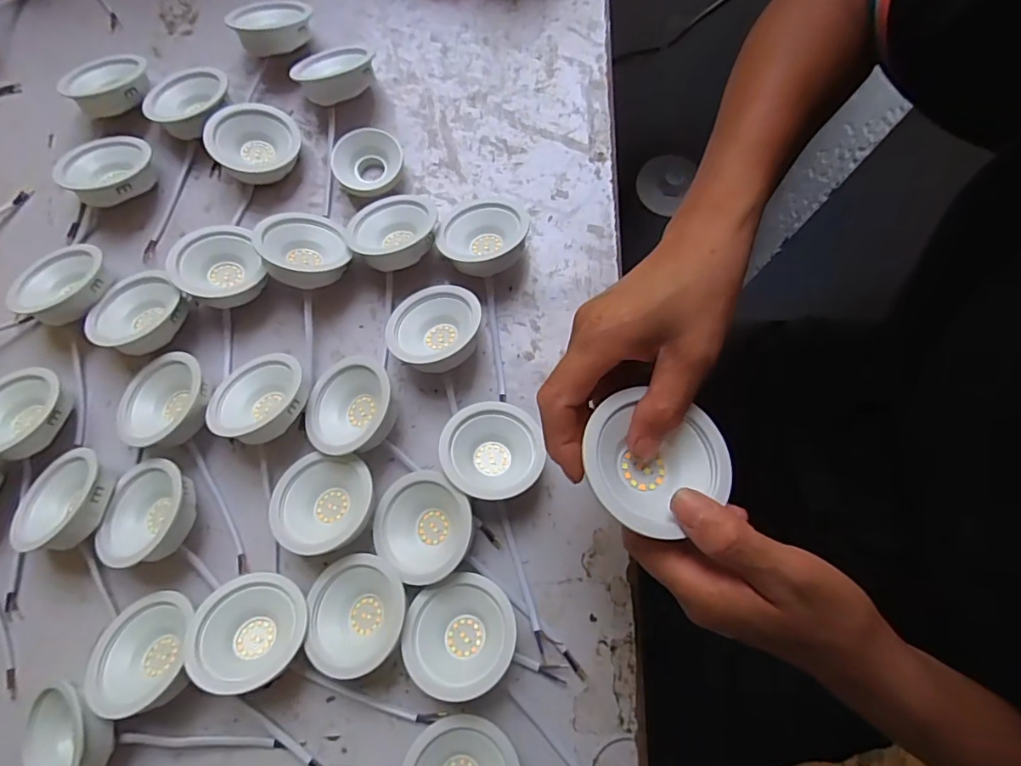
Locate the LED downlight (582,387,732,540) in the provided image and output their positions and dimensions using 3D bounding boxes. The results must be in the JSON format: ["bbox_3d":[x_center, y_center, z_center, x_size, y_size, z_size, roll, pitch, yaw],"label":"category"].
[{"bbox_3d":[0.071,0.039,0.256,0.072,0.026,0.064,14,75,3],"label":"LED downlight"}]

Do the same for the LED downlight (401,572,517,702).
[{"bbox_3d":[-0.033,0.161,0.346,0.069,0.040,0.067,0,75,0],"label":"LED downlight"}]

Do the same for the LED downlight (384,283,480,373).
[{"bbox_3d":[-0.055,-0.038,0.396,0.067,0.030,0.067,-4,58,7],"label":"LED downlight"}]

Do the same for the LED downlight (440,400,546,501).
[{"bbox_3d":[-0.013,0.051,0.375,0.071,0.029,0.071,3,51,-3],"label":"LED downlight"}]

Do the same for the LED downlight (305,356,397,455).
[{"bbox_3d":[-0.113,0.019,0.382,0.064,0.027,0.069,1,65,22],"label":"LED downlight"}]

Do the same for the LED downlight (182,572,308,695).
[{"bbox_3d":[-0.168,0.162,0.344,0.069,0.022,0.070,1,46,-4],"label":"LED downlight"}]

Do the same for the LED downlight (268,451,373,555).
[{"bbox_3d":[-0.129,0.082,0.367,0.067,0.034,0.064,1,75,0],"label":"LED downlight"}]

